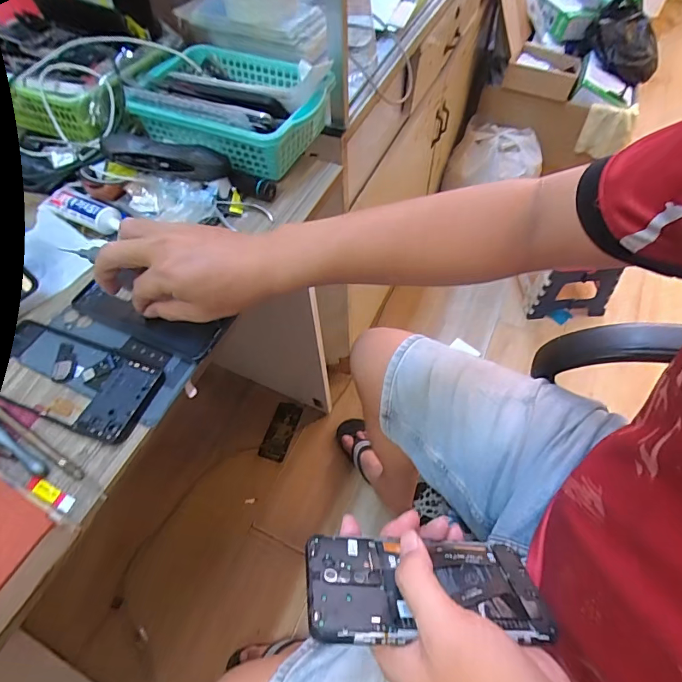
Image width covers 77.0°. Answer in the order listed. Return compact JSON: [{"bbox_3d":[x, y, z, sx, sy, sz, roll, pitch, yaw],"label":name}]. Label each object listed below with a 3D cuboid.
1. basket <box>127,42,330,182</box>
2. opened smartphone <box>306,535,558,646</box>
[{"bbox_3d":[-0.130,-0.309,0.555,0.240,0.069,0.198,17,60,12],"label":"basket"},{"bbox_3d":[0.057,0.161,0.284,0.158,0.005,0.071,7,23,-10],"label":"opened smartphone"}]

